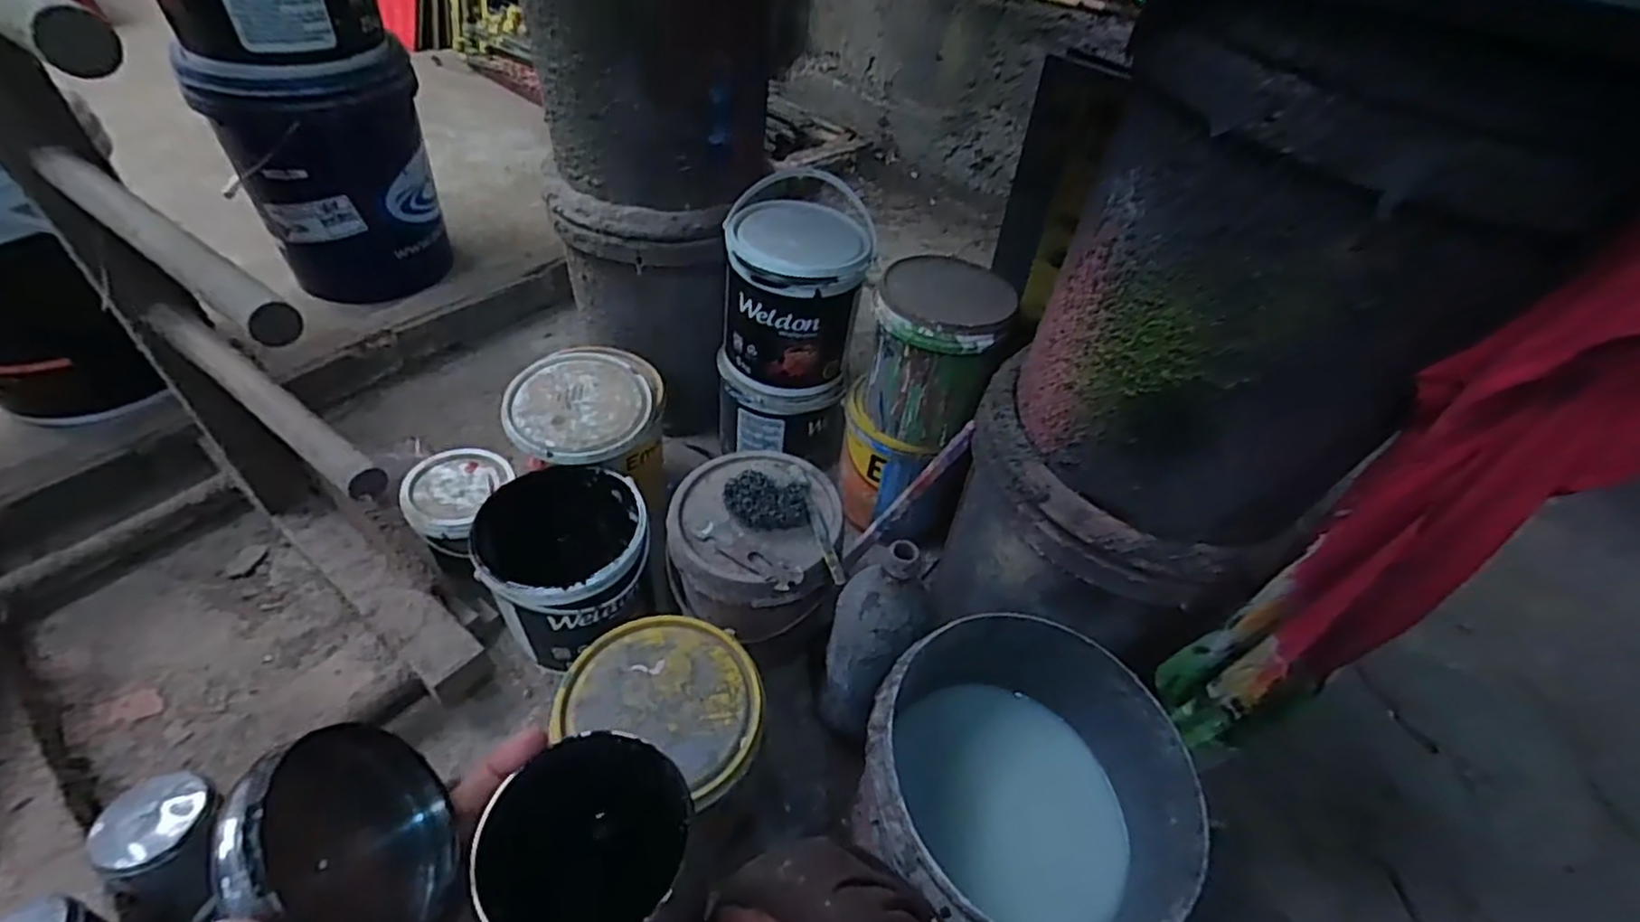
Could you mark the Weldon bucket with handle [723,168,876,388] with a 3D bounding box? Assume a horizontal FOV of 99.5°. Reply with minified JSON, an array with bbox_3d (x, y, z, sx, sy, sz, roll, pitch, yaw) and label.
[{"bbox_3d":[-0.033,-0.218,0.892,0.175,0.187,0.170,0,47,-6],"label":"Weldon bucket with handle"}]

